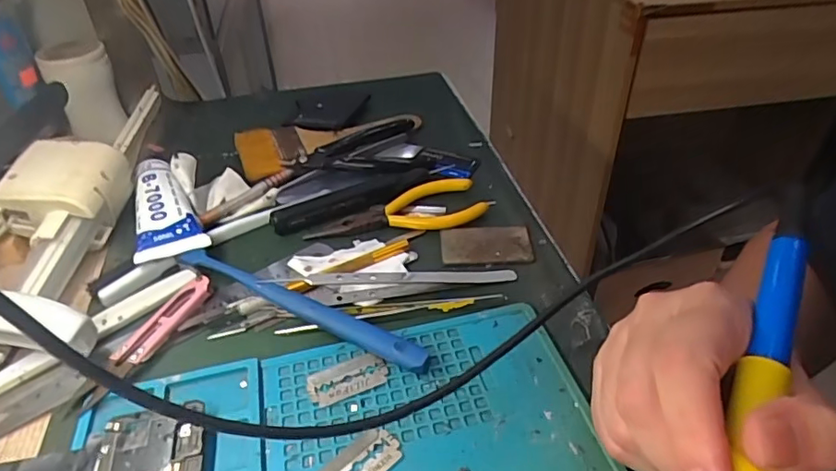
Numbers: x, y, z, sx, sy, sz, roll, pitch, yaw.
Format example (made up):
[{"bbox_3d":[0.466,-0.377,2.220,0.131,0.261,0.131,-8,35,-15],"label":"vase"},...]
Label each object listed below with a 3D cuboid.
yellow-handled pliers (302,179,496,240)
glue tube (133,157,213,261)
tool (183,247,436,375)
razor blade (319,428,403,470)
[{"bbox_3d":[-0.014,-0.021,0.407,0.132,0.008,0.051,-6,39,-5],"label":"yellow-handled pliers"},{"bbox_3d":[-0.184,-0.017,0.396,0.043,0.025,0.114,-20,42,-21],"label":"glue tube"},{"bbox_3d":[-0.072,0.041,0.326,0.176,0.015,0.012,19,43,24],"label":"tool"},{"bbox_3d":[-0.028,0.105,0.253,0.040,0.004,0.022,-32,48,-32],"label":"razor blade"}]

